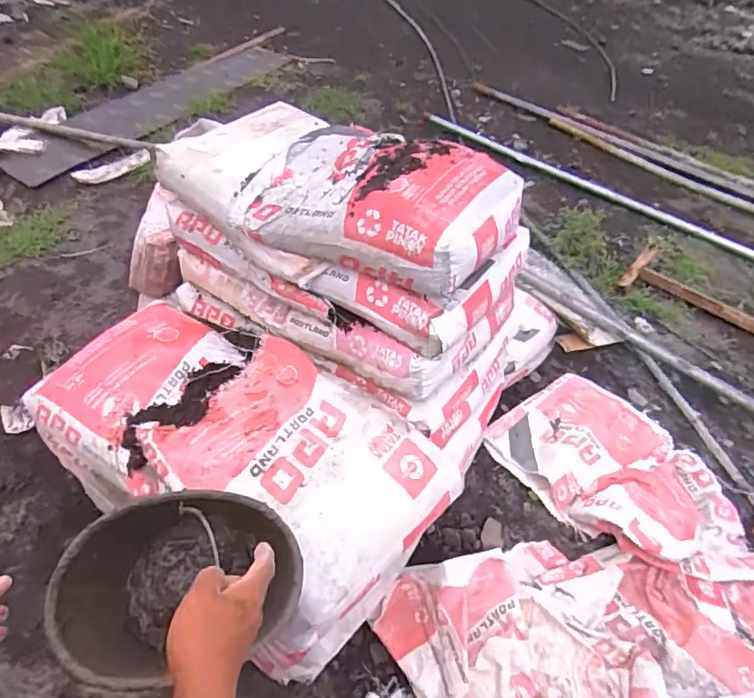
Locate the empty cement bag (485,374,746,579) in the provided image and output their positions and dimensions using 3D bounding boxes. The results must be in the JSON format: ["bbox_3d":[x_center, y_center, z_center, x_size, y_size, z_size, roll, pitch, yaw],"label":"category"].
[{"bbox_3d":[0.712,0.333,1.494,0.483,0.097,0.665,-26,55,-29],"label":"empty cement bag"}]

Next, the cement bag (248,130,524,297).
[{"bbox_3d":[0.019,-0.290,0.993,0.459,0.118,0.359,24,48,14],"label":"cement bag"}]

